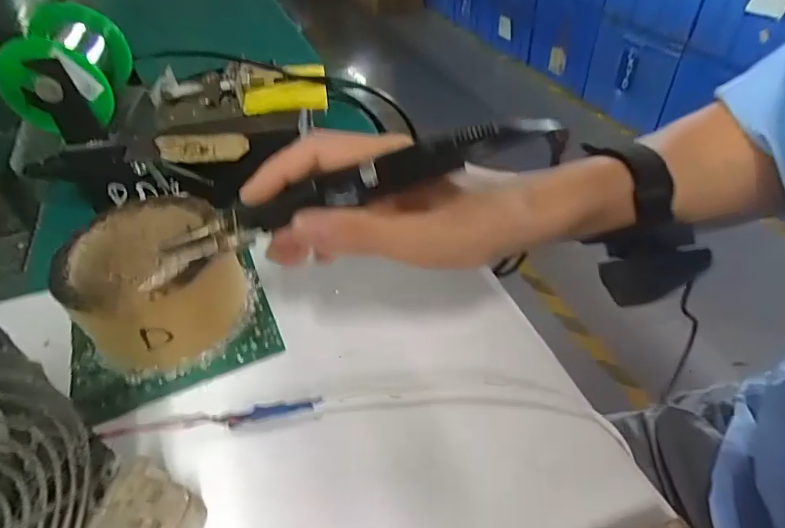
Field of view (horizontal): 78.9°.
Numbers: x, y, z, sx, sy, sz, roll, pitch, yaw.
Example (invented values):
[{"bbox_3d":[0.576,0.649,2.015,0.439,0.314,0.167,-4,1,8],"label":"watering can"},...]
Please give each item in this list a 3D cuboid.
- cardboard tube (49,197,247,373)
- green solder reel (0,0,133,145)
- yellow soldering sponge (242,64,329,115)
[{"bbox_3d":[-0.144,0.011,0.295,0.095,0.061,0.094,-21,47,-17],"label":"cardboard tube"},{"bbox_3d":[-0.235,-0.142,0.351,0.069,0.066,0.086,-6,44,-2],"label":"green solder reel"},{"bbox_3d":[-0.085,-0.143,0.386,0.063,0.014,0.060,-6,44,-2],"label":"yellow soldering sponge"}]

